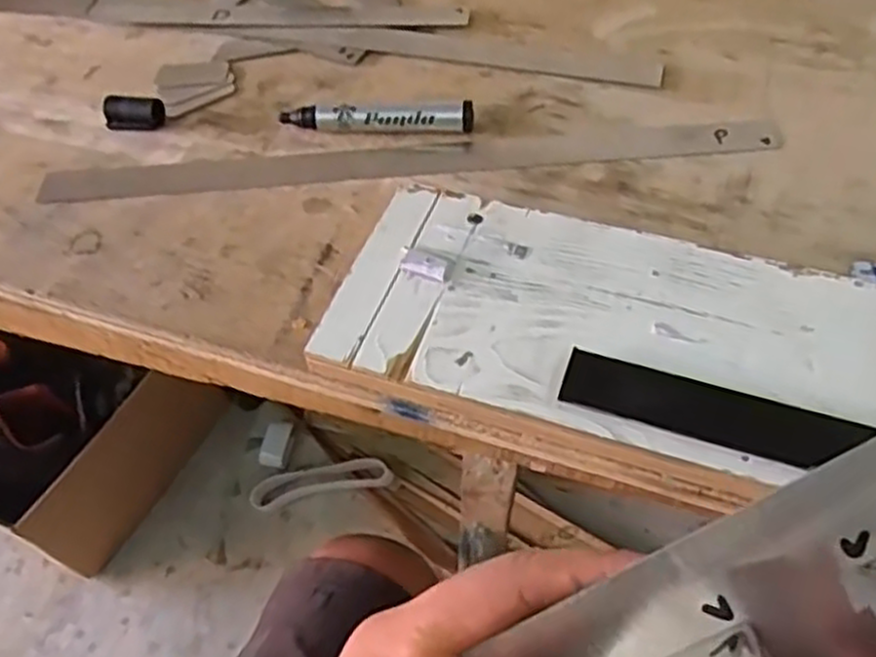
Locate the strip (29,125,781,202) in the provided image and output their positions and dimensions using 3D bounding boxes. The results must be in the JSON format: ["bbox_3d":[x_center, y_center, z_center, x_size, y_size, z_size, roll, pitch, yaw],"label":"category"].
[{"bbox_3d":[-0.015,-0.102,0.456,0.431,0.007,0.032,-4,53,0],"label":"strip"}]

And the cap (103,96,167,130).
[{"bbox_3d":[-0.193,-0.138,0.484,0.036,0.017,0.019,-7,54,-2],"label":"cap"}]

